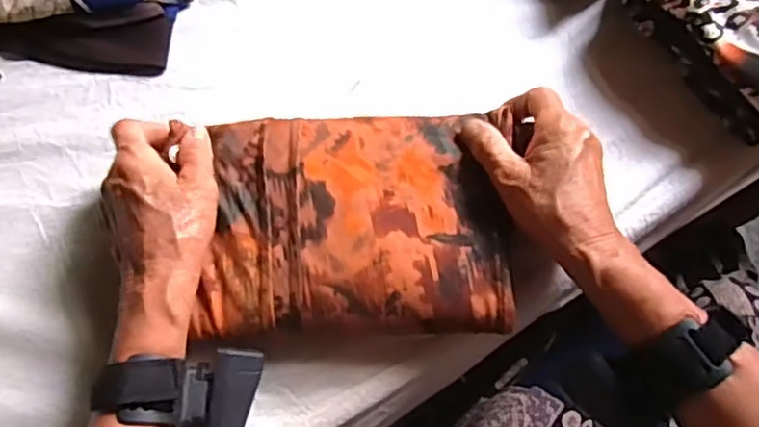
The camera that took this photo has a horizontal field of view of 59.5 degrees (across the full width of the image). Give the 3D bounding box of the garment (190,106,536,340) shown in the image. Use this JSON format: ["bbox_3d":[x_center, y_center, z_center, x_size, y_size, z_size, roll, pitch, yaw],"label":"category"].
[{"bbox_3d":[-0.015,0.003,0.429,0.189,0.017,0.141,-1,73,-1],"label":"garment"}]

